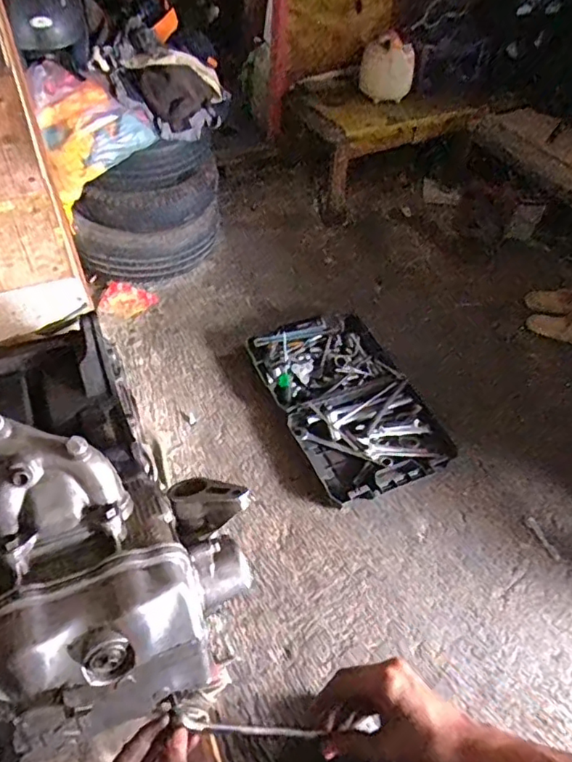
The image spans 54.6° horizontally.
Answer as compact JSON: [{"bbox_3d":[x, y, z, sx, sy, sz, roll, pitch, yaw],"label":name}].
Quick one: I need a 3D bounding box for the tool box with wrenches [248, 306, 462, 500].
[{"bbox_3d":[0.196,0.055,1.728,0.422,0.086,0.626,-21,56,-19],"label":"tool box with wrenches"}]

